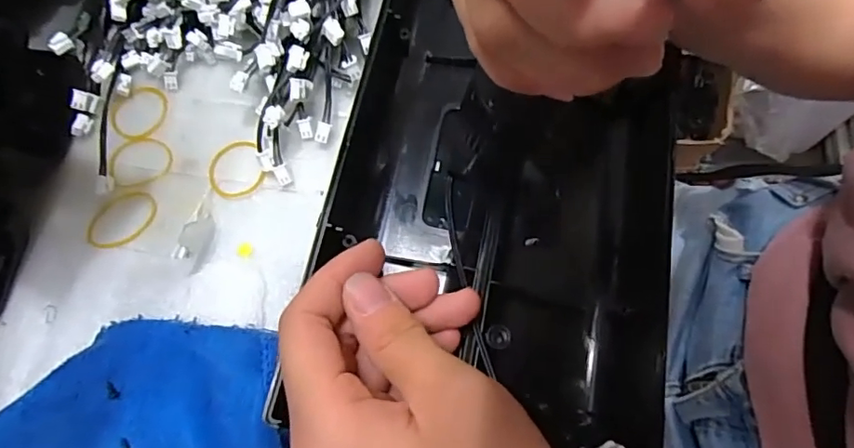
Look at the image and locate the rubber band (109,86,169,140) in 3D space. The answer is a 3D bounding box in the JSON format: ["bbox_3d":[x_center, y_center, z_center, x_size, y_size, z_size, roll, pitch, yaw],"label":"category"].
[{"bbox_3d":[-0.149,-0.058,0.282,0.030,0.004,0.031,-1,69,3],"label":"rubber band"}]

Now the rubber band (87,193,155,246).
[{"bbox_3d":[-0.145,-0.001,0.260,0.022,0.004,0.034,36,75,16],"label":"rubber band"}]

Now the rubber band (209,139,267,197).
[{"bbox_3d":[-0.094,-0.027,0.268,0.027,0.004,0.029,-2,71,4],"label":"rubber band"}]

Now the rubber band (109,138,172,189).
[{"bbox_3d":[-0.142,-0.032,0.270,0.031,0.004,0.027,-10,69,0],"label":"rubber band"}]

